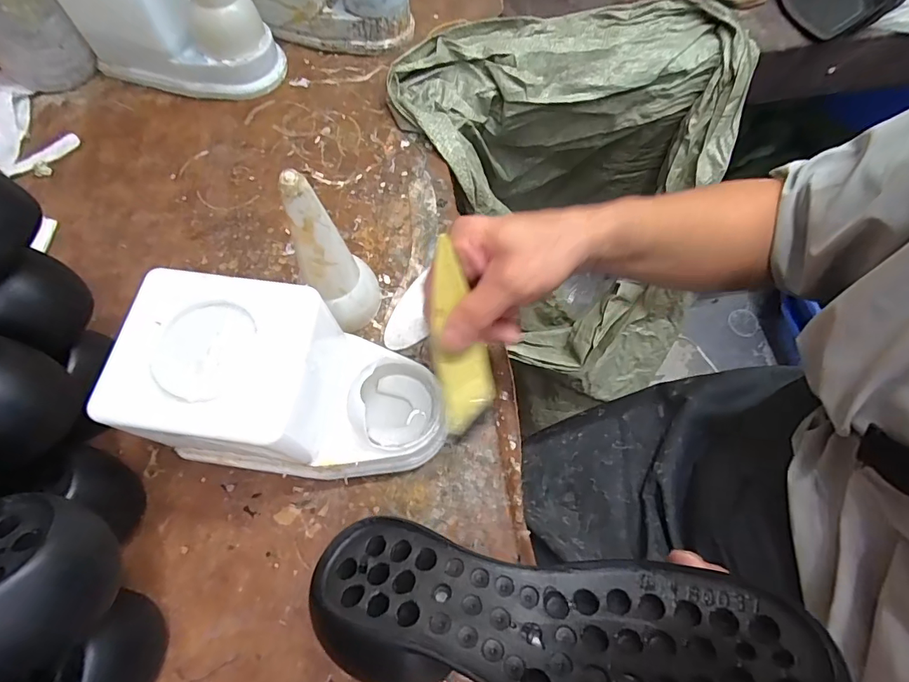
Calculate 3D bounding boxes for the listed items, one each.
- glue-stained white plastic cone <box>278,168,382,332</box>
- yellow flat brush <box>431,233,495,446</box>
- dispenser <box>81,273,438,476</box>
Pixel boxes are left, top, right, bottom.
[{"bbox_3d":[-0.087,-0.058,0.343,0.051,0.147,0.047,-20,69,-9],"label":"glue-stained white plastic cone"},{"bbox_3d":[0.004,0.000,0.299,0.036,0.013,0.129,-9,108,-5],"label":"yellow flat brush"},{"bbox_3d":[-0.106,0.037,0.320,0.189,0.116,0.109,12,68,4],"label":"dispenser"}]

